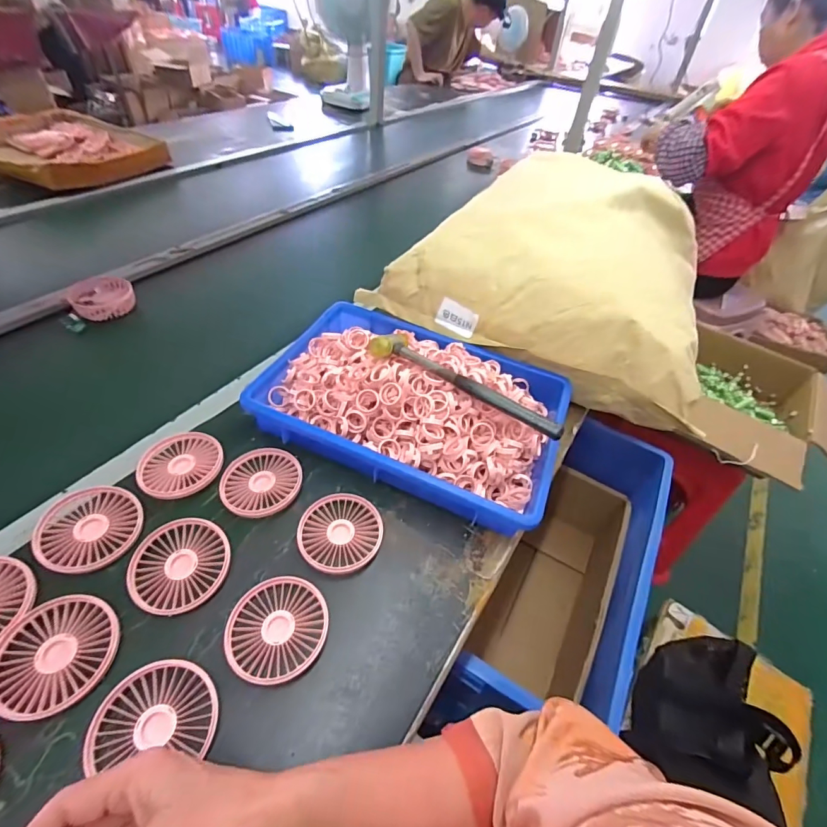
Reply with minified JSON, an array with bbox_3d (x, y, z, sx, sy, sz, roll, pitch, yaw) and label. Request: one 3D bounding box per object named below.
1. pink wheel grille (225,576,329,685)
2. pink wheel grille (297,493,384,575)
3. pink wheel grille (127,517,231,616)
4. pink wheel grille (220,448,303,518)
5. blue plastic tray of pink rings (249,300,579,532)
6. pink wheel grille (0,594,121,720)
[{"bbox_3d":[-0.125,0.196,0.382,0.084,0.011,0.089,3,46,-4],"label":"pink wheel grille"},{"bbox_3d":[-0.078,0.130,0.451,0.086,0.022,0.087,3,46,-4],"label":"pink wheel grille"},{"bbox_3d":[-0.226,0.144,0.404,0.084,0.012,0.088,-16,51,-21],"label":"pink wheel grille"},{"bbox_3d":[-0.173,0.075,0.476,0.085,0.014,0.086,-8,48,-14],"label":"pink wheel grille"},{"bbox_3d":[0.001,-0.022,0.530,0.365,0.100,0.238,19,47,11],"label":"blue plastic tray of pink rings"},{"bbox_3d":[-0.297,0.199,0.347,0.084,0.017,0.087,-19,52,-23],"label":"pink wheel grille"}]

